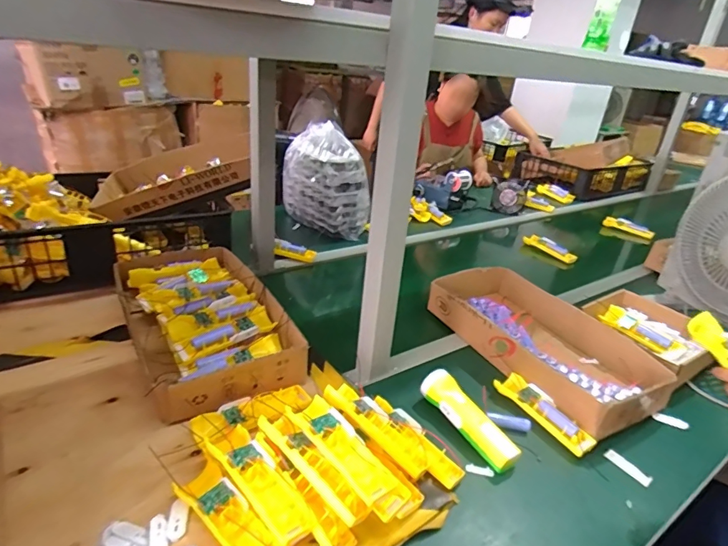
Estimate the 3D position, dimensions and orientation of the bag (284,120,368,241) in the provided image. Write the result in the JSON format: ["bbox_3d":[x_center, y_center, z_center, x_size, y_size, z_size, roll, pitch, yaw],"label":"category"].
[{"bbox_3d":[-0.109,-0.261,1.292,0.120,0.265,0.253,-17,35,-38],"label":"bag"}]

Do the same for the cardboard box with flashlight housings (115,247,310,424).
[{"bbox_3d":[-0.285,0.067,0.800,0.220,0.072,0.434,-11,32,-31],"label":"cardboard box with flashlight housings"}]

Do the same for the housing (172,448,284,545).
[{"bbox_3d":[-0.143,0.270,0.494,0.164,0.026,0.051,26,33,33],"label":"housing"}]

